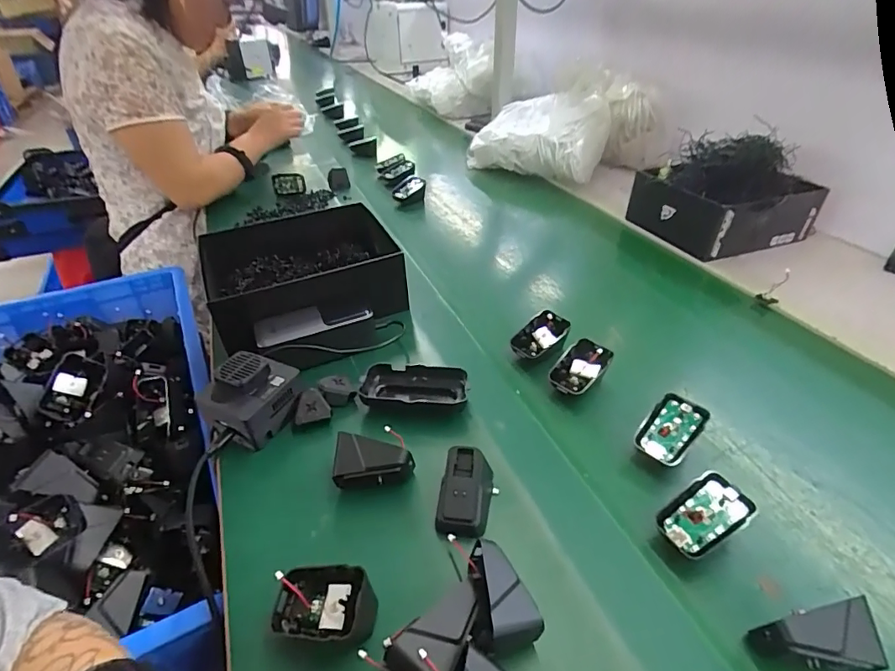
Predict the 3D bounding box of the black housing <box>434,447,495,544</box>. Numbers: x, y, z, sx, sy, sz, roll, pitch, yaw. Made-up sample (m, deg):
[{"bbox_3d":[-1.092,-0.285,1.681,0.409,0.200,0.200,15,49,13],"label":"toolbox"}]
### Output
[{"bbox_3d":[0.015,0.130,0.400,0.041,0.037,0.070,6,38,10],"label":"black housing"}]

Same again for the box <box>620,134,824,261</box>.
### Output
[{"bbox_3d":[0.458,-0.243,0.813,0.236,0.153,0.194,-16,40,-18],"label":"box"}]

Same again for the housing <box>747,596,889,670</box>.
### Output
[{"bbox_3d":[0.231,0.195,0.308,0.066,0.046,0.031,0,38,1],"label":"housing"}]

